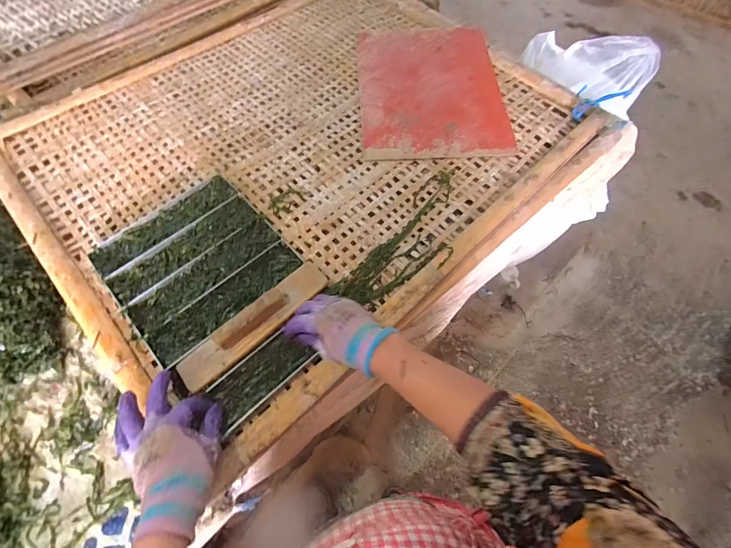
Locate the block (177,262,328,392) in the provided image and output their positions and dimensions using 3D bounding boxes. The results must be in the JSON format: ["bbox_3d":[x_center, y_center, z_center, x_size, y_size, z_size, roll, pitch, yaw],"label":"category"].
[{"bbox_3d":[-0.153,0.061,0.484,0.229,0.039,0.054,-41,70,-14],"label":"block"}]

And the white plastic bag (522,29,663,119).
[{"bbox_3d":[0.606,-0.563,1.003,0.350,0.216,0.118,26,68,14],"label":"white plastic bag"}]

